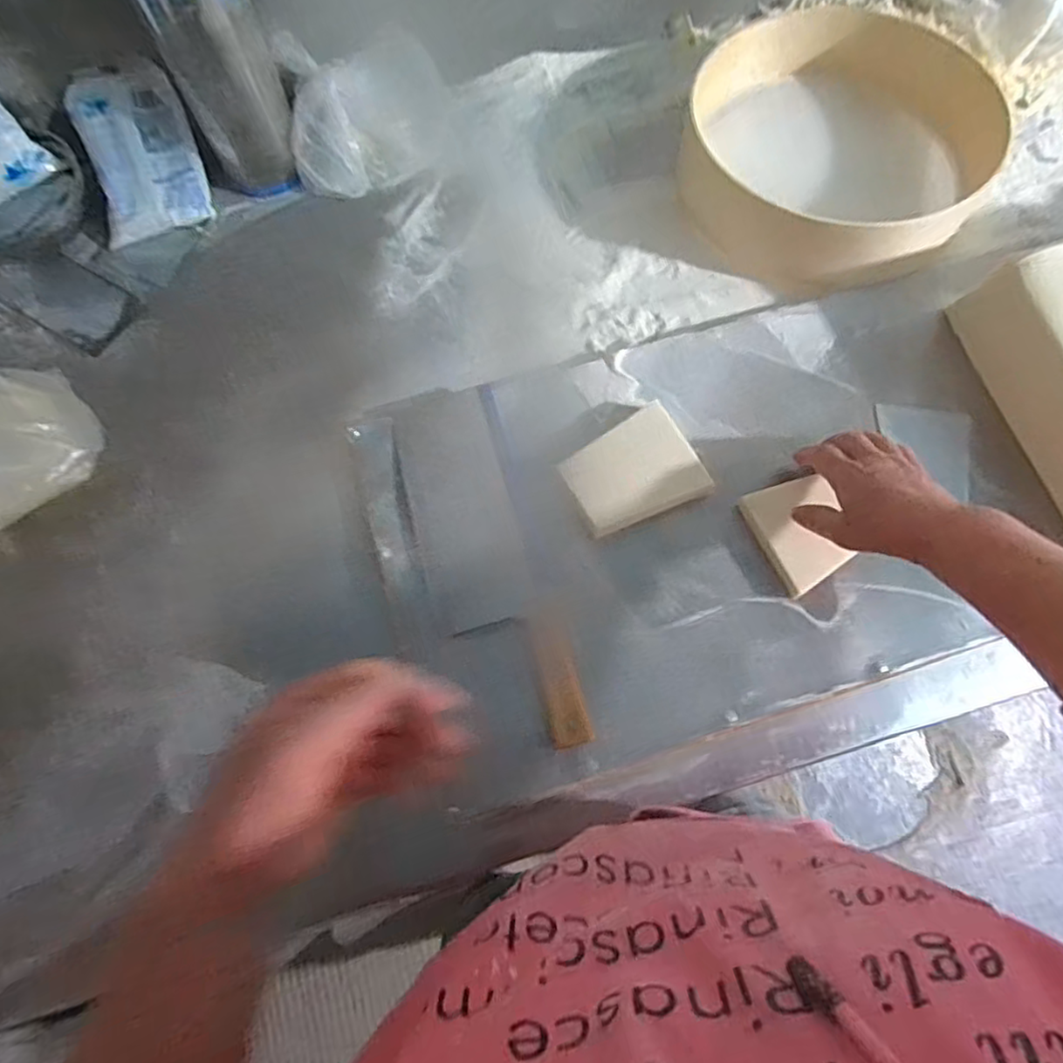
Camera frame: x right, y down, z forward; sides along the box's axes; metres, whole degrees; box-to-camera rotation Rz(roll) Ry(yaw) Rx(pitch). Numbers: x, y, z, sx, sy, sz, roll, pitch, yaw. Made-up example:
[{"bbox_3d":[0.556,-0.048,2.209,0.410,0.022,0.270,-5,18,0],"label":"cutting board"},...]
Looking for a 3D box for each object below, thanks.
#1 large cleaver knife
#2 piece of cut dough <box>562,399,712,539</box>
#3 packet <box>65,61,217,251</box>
[{"bbox_3d":[-0.040,0.023,0.531,0.095,0.023,0.311,-16,72,-4],"label":"large cleaver knife"},{"bbox_3d":[0.086,-0.050,0.546,0.111,0.035,0.083,-26,76,-8],"label":"piece of cut dough"},{"bbox_3d":[-0.387,-0.375,0.633,0.102,0.020,0.155,-15,95,-11],"label":"packet"}]

